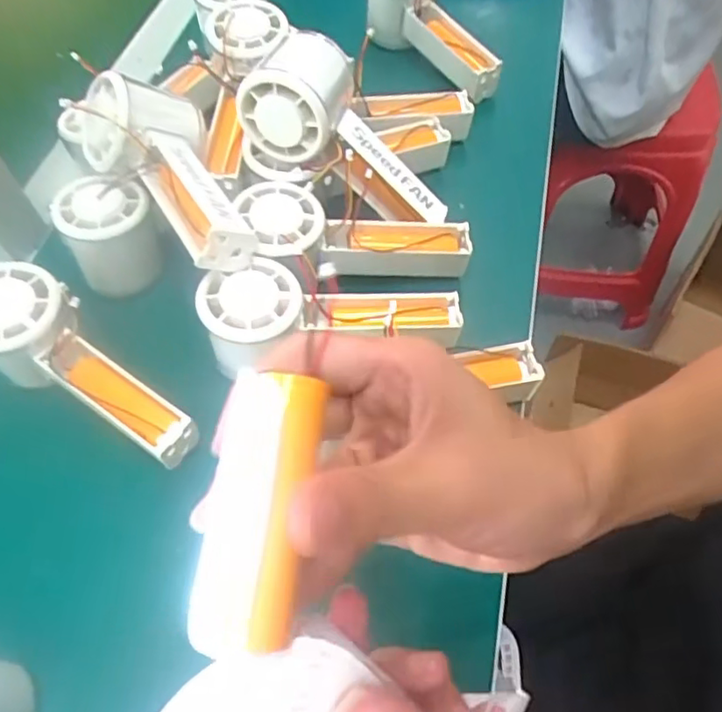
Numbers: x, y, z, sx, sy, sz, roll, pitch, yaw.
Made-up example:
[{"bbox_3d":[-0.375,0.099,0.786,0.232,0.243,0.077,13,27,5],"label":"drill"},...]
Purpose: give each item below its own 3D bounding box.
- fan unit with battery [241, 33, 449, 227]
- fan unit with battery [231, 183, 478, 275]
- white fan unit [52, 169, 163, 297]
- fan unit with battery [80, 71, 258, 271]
[{"bbox_3d":[-0.006,-0.139,0.395,0.146,0.056,0.061,33,55,-28],"label":"fan unit with battery"},{"bbox_3d":[-0.005,-0.073,0.389,0.147,0.041,0.052,7,57,-16],"label":"fan unit with battery"},{"bbox_3d":[-0.160,-0.080,0.393,0.055,0.060,0.053,-24,61,-12],"label":"white fan unit"},{"bbox_3d":[-0.116,-0.111,0.352,0.073,0.039,0.146,-25,61,-13],"label":"fan unit with battery"}]

